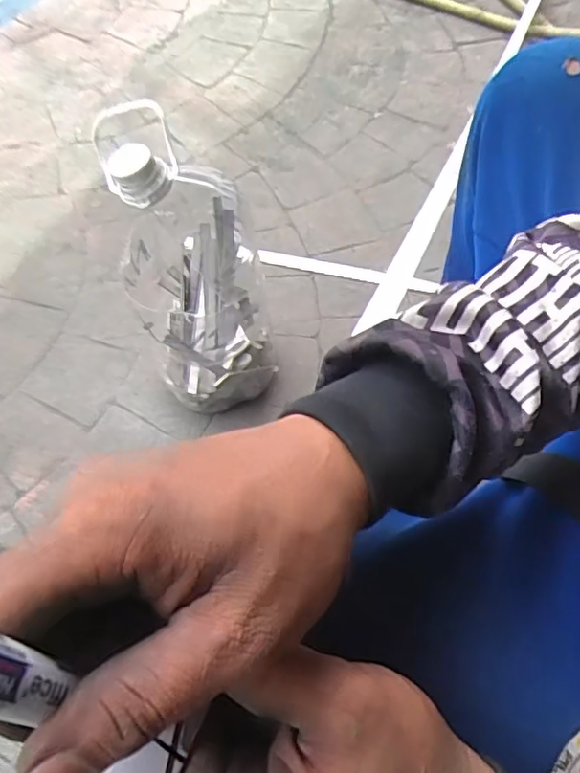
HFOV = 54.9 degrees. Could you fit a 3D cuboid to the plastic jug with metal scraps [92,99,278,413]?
[{"bbox_3d":[-0.105,-0.131,0.646,0.150,0.367,0.190,-24,67,-16],"label":"plastic jug with metal scraps"}]

